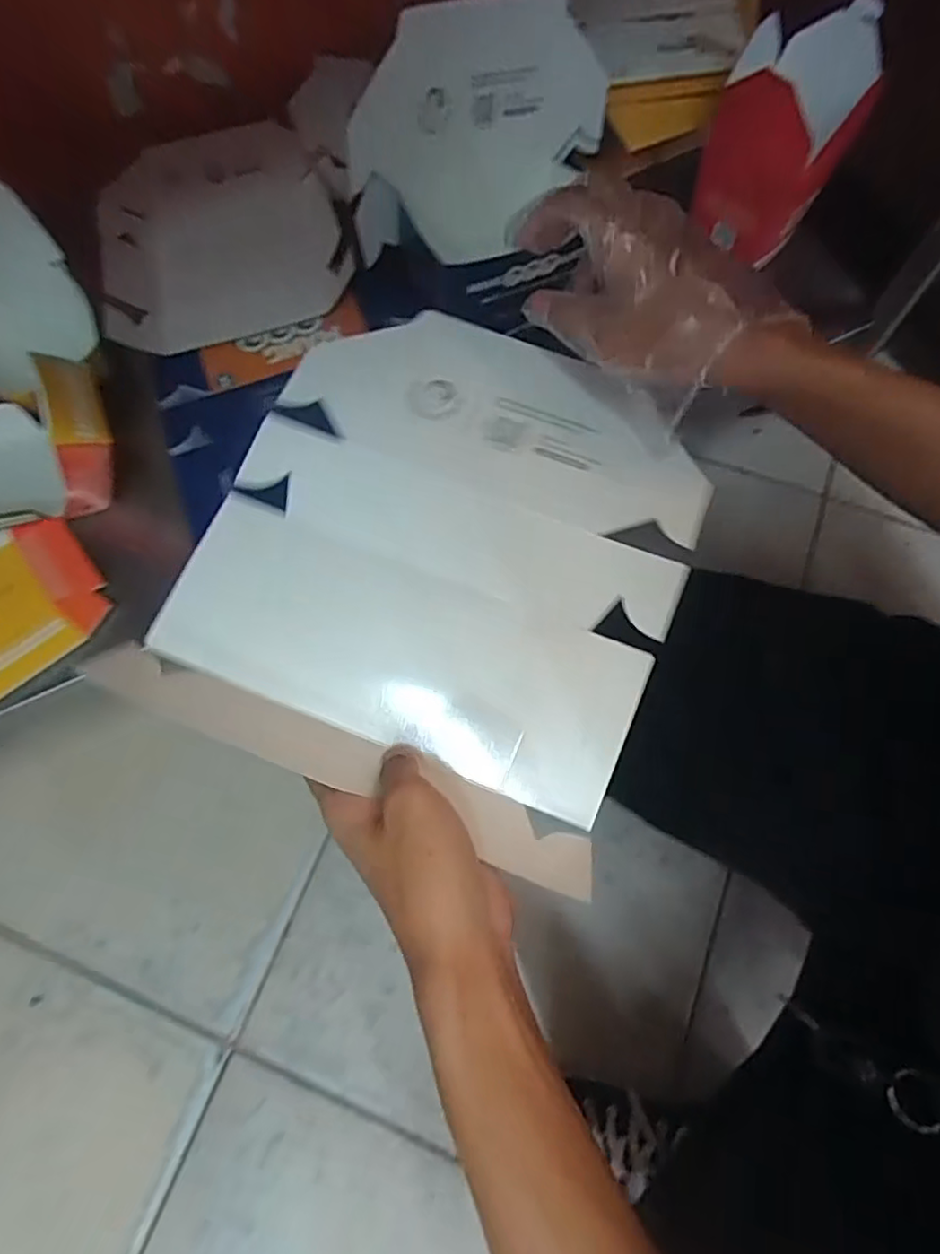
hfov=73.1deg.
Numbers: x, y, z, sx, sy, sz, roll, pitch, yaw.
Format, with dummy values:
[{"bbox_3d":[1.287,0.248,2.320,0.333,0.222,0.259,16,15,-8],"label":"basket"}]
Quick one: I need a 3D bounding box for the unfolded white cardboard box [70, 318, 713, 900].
[{"bbox_3d":[-0.014,-0.048,0.394,0.277,0.042,0.301,22,71,8],"label":"unfolded white cardboard box"}]

